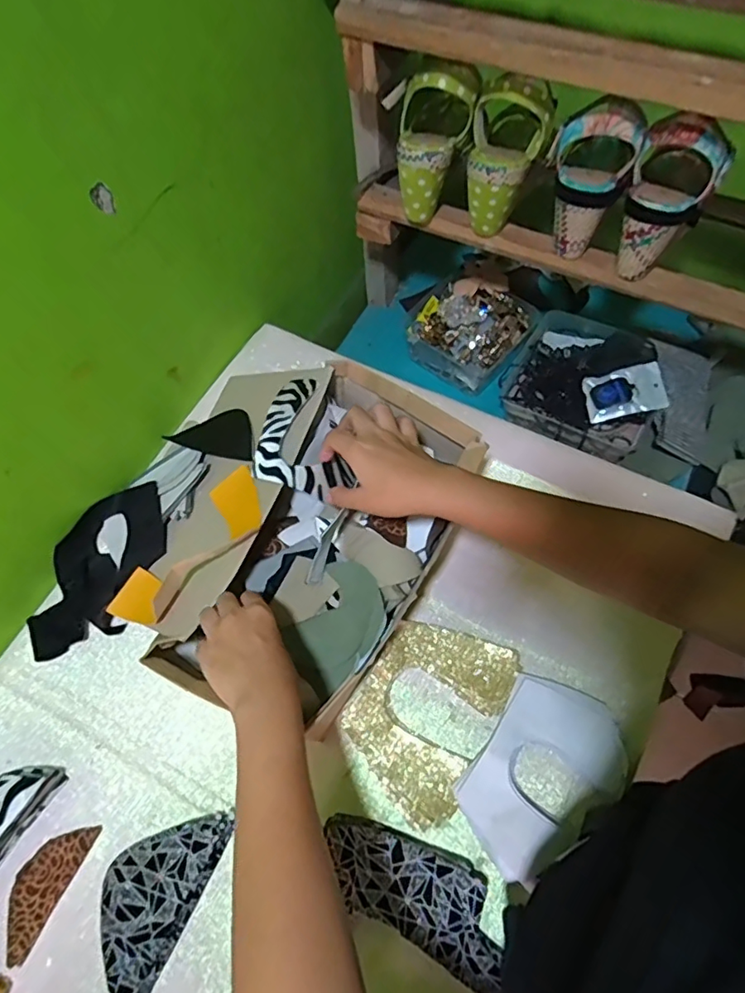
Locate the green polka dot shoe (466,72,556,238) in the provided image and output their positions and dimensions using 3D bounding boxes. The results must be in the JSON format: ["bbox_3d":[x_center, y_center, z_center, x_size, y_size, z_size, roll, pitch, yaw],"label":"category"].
[{"bbox_3d":[0.142,-0.358,0.586,0.081,0.134,0.075,10,64,8],"label":"green polka dot shoe"}]

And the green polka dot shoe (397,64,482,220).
[{"bbox_3d":[0.056,-0.384,0.598,0.080,0.152,0.064,26,33,15],"label":"green polka dot shoe"}]

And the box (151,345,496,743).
[{"bbox_3d":[-0.037,0.043,0.550,0.187,0.093,0.332,24,67,14],"label":"box"}]

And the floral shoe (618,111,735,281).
[{"bbox_3d":[0.292,-0.295,0.547,0.077,0.140,0.083,24,67,14],"label":"floral shoe"}]

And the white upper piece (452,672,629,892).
[{"bbox_3d":[0.153,0.246,0.491,0.112,0.027,0.166,32,69,17],"label":"white upper piece"}]

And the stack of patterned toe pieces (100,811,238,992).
[{"bbox_3d":[-0.186,0.336,0.467,0.076,0.026,0.152,24,67,14],"label":"stack of patterned toe pieces"}]

